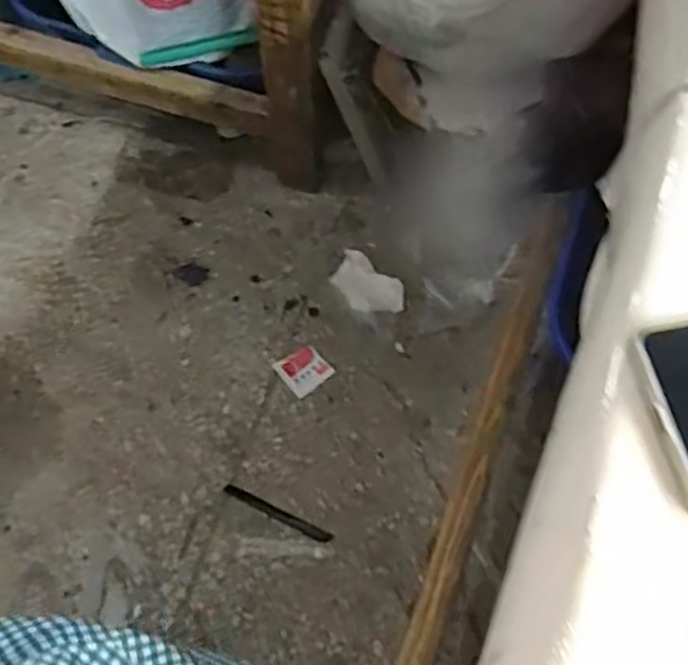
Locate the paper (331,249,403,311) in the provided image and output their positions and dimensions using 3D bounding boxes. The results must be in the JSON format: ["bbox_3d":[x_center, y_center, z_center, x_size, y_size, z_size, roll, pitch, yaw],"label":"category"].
[{"bbox_3d":[0.035,-0.070,1.080,0.121,0.015,0.081,37,70,16],"label":"paper"}]

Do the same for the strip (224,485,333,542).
[{"bbox_3d":[-0.087,0.238,0.931,0.155,0.004,0.015,24,67,11],"label":"strip"}]

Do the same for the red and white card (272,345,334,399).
[{"bbox_3d":[-0.058,0.055,1.020,0.062,0.004,0.065,-38,73,-13],"label":"red and white card"}]

